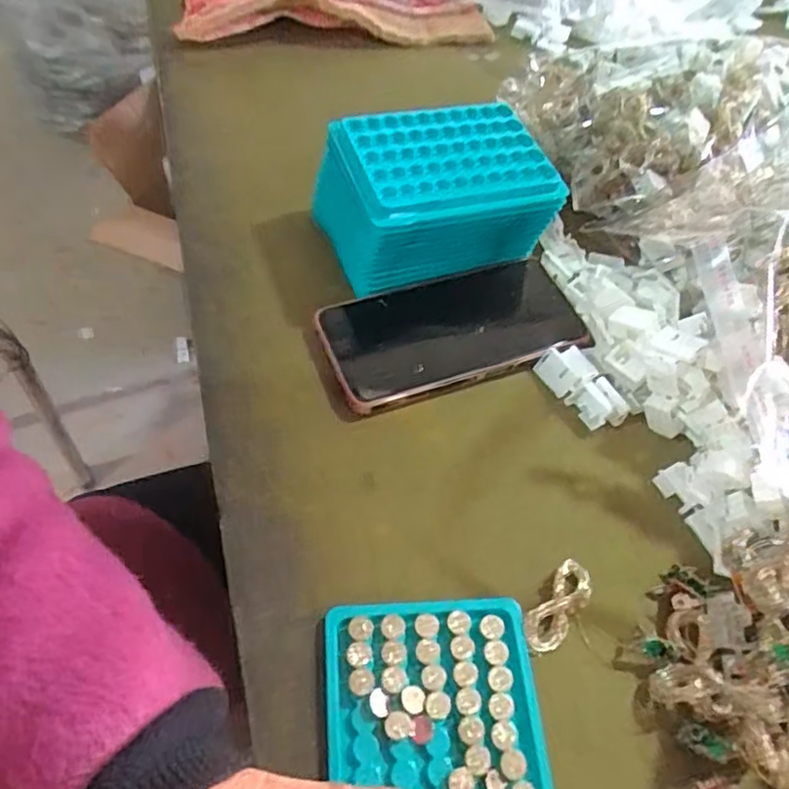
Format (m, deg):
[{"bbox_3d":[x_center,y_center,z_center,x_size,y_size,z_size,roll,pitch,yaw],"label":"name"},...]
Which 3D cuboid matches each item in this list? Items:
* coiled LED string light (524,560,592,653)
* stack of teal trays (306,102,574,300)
[{"bbox_3d":[0.082,0.106,0.317,0.021,0.010,0.048,37,60,15],"label":"coiled LED string light"},{"bbox_3d":[0.023,-0.127,0.419,0.140,0.076,0.087,-13,58,-16],"label":"stack of teal trays"}]

